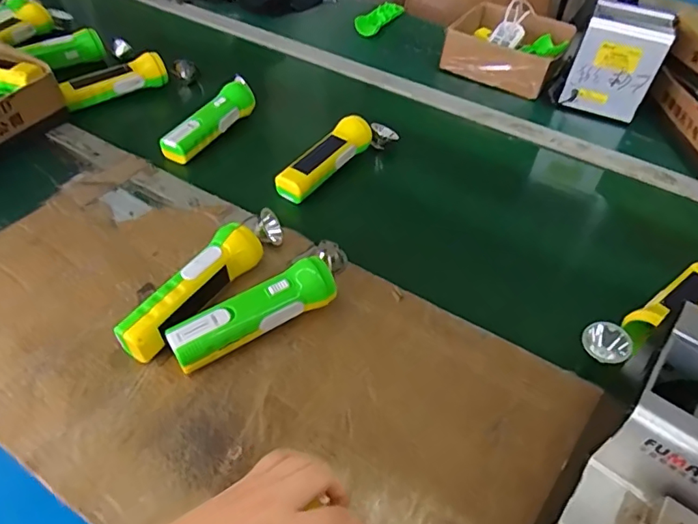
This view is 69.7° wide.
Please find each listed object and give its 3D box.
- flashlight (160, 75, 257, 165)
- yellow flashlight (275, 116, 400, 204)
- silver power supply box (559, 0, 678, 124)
[{"bbox_3d":[-0.194,-0.212,0.738,0.045,0.044,0.199,23,49,17],"label":"flashlight"},{"bbox_3d":[-0.019,-0.150,0.702,0.061,0.051,0.211,34,53,26],"label":"yellow flashlight"},{"bbox_3d":[0.441,-0.332,0.841,0.129,0.144,0.110,21,48,15],"label":"silver power supply box"}]

